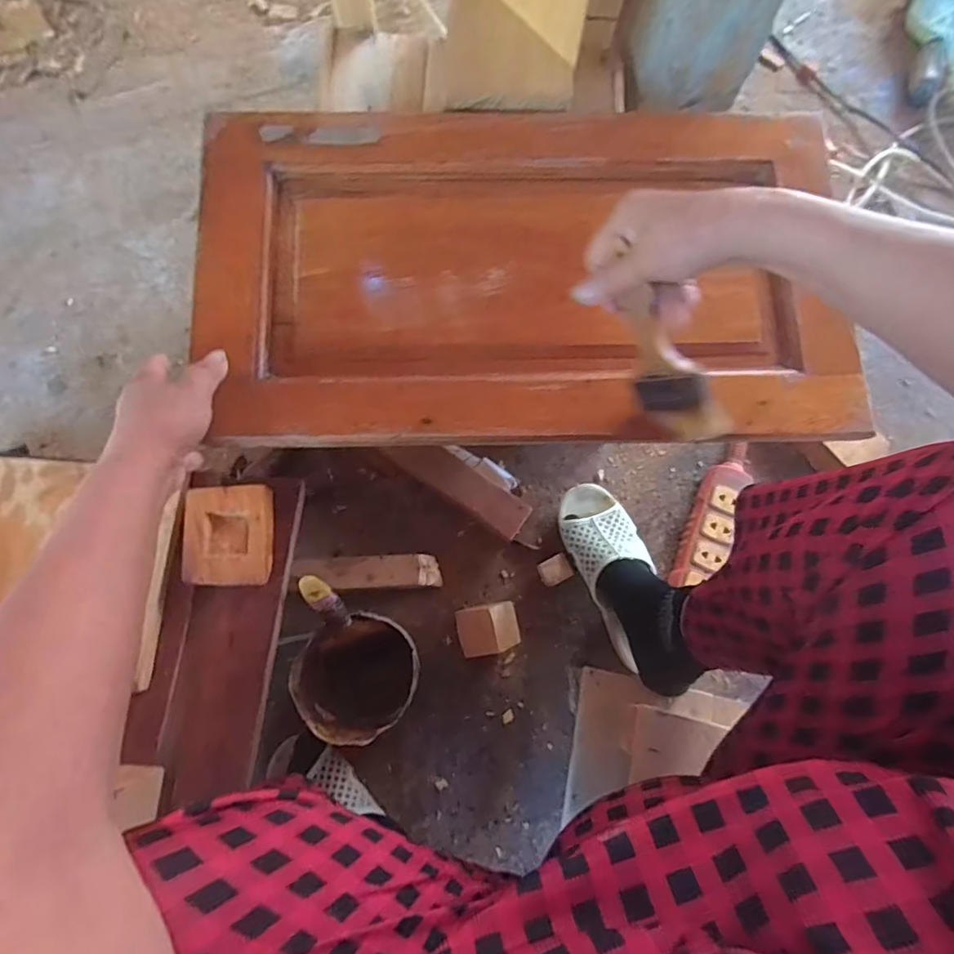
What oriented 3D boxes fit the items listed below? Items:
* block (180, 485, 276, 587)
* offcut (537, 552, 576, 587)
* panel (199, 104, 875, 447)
[{"bbox_3d":[-0.210,0.052,0.458,0.065,0.035,0.082,-4,73,-4],"label":"block"},{"bbox_3d":[0.093,0.112,0.638,0.040,0.025,0.031,-24,75,-9],"label":"offcut"},{"bbox_3d":[0.044,-0.199,0.501,0.573,0.027,0.335,-1,79,-2],"label":"panel"}]

